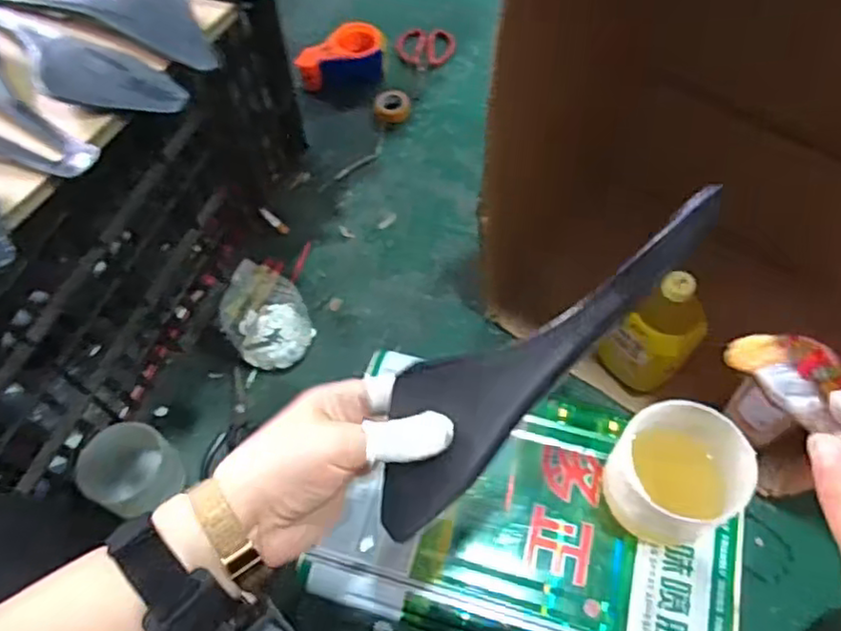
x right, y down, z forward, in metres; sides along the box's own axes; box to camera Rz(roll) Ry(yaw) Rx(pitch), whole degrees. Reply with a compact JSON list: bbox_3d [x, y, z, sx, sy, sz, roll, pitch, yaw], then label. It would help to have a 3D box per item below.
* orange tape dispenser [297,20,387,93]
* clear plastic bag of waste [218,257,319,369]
[{"bbox_3d":[-0.139,-0.463,1.160,0.157,0.054,0.096,-10,62,-4],"label":"orange tape dispenser"},{"bbox_3d":[-0.222,-0.010,0.913,0.110,0.032,0.190,-22,63,-10],"label":"clear plastic bag of waste"}]

